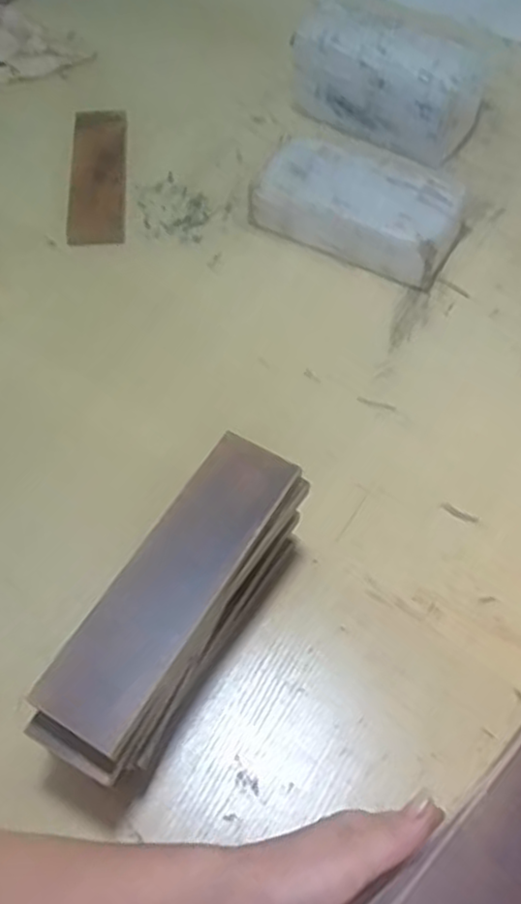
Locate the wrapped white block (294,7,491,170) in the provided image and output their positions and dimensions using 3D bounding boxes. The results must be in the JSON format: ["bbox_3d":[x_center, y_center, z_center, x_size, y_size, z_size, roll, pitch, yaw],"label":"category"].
[{"bbox_3d":[0.144,-0.430,0.866,0.222,0.109,0.098,28,62,17],"label":"wrapped white block"}]

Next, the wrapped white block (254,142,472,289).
[{"bbox_3d":[0.102,-0.256,0.778,0.214,0.062,0.104,26,62,15],"label":"wrapped white block"}]

